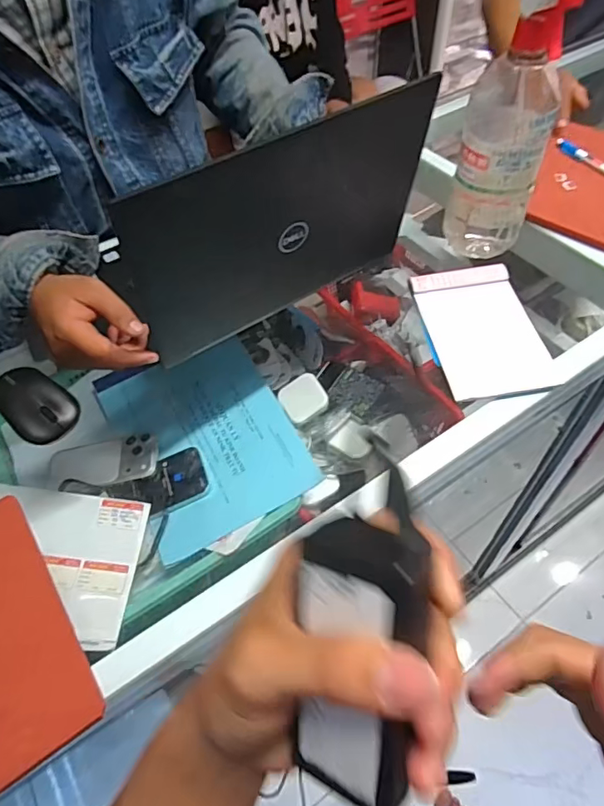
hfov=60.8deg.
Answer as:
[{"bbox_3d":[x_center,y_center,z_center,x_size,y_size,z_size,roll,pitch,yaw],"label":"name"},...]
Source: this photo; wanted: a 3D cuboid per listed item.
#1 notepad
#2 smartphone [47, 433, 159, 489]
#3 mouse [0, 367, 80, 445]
[{"bbox_3d":[0.188,-0.078,0.539,0.109,0.011,0.165,-11,59,-3],"label":"notepad"},{"bbox_3d":[-0.262,0.077,0.676,0.151,0.016,0.076,-11,48,5],"label":"smartphone"},{"bbox_3d":[-0.256,-0.001,0.491,0.083,0.031,0.058,34,63,25],"label":"mouse"}]

